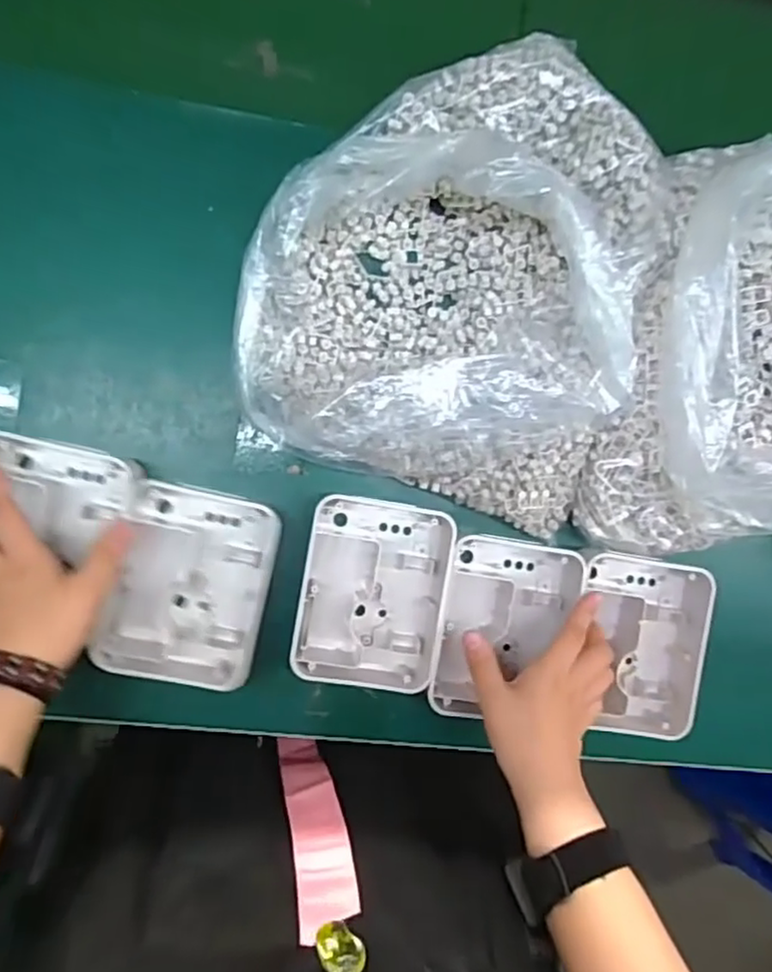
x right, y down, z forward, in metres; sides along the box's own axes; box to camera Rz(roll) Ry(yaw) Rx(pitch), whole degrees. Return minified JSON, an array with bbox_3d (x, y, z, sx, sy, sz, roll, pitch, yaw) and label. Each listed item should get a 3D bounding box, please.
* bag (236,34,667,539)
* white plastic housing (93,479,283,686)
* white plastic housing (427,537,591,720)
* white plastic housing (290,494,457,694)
[{"bbox_3d":[0.053,-0.146,0.438,0.266,0.100,0.297,19,89,-7],"label":"bag"},{"bbox_3d":[-0.132,0.068,0.454,0.101,0.034,0.126,12,89,-7],"label":"white plastic housing"},{"bbox_3d":[0.084,0.101,0.482,0.097,0.042,0.124,10,90,-7],"label":"white plastic housing"},{"bbox_3d":[-0.012,0.078,0.475,0.098,0.037,0.133,10,90,-7],"label":"white plastic housing"}]

